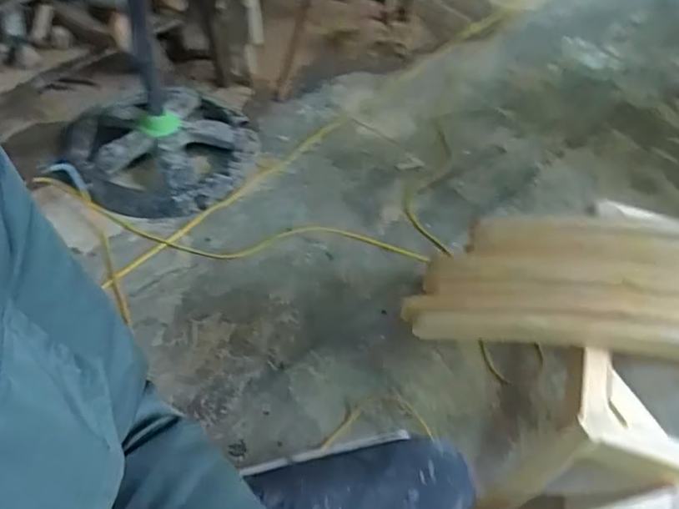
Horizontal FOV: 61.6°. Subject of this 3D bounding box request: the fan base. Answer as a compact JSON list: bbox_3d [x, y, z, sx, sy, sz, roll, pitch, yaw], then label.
[{"bbox_3d":[-0.454,-0.288,1.449,0.442,0.131,0.450,25,54,15],"label":"fan base"}]

